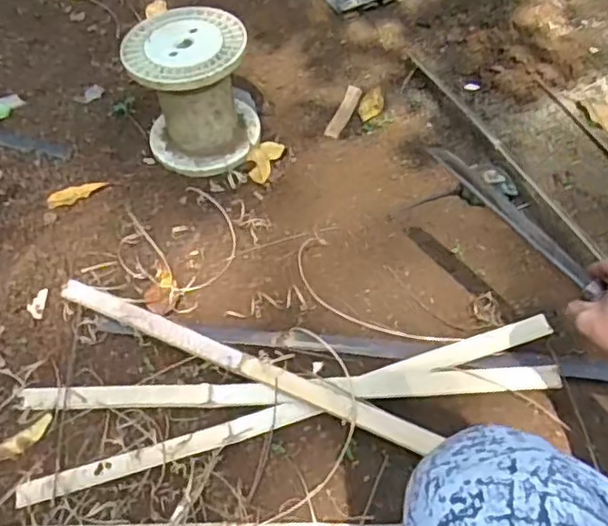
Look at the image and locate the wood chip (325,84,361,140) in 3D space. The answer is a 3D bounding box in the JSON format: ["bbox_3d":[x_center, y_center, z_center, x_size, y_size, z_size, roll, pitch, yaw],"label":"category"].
[{"bbox_3d":[0.074,-0.276,1.184,0.031,0.011,0.139,14,54,16],"label":"wood chip"}]

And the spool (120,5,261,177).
[{"bbox_3d":[-0.183,-0.287,1.100,0.192,0.196,0.207,-13,51,-5],"label":"spool"}]

